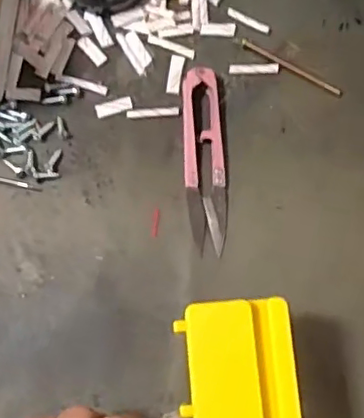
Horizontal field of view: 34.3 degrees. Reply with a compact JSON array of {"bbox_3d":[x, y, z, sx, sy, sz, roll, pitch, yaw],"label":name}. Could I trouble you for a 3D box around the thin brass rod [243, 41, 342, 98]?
[{"bbox_3d":[0.062,-0.081,0.336,0.064,0.004,0.004,32,77,10],"label":"thin brass rod"}]

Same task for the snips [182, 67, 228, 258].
[{"bbox_3d":[0.012,-0.028,0.317,0.021,0.008,0.101,-3,74,1],"label":"snips"}]

